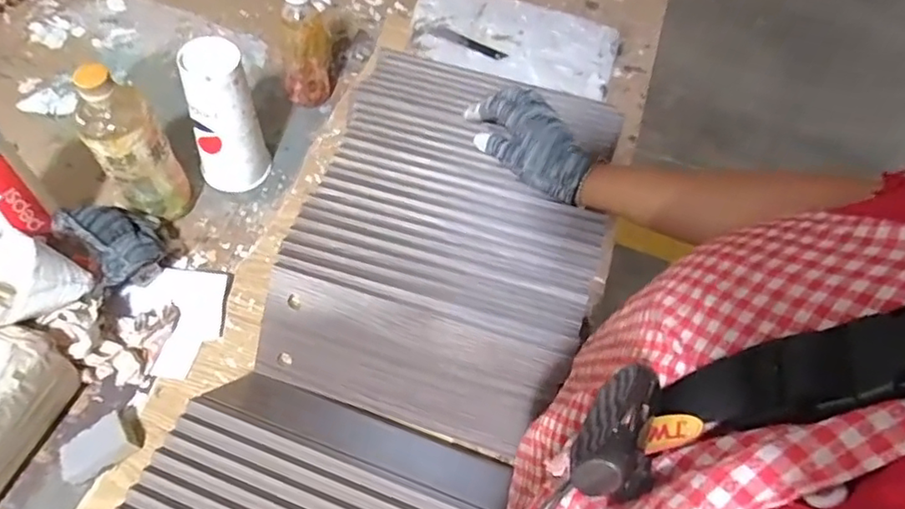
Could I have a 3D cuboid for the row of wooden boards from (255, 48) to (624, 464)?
[{"bbox_3d":[-0.001,-0.033,0.654,0.296,0.101,0.410,14,56,6],"label":"row of wooden boards"}]

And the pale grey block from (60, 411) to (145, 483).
[{"bbox_3d":[-0.319,0.174,0.537,0.059,0.026,0.036,-28,66,-22],"label":"pale grey block"}]

